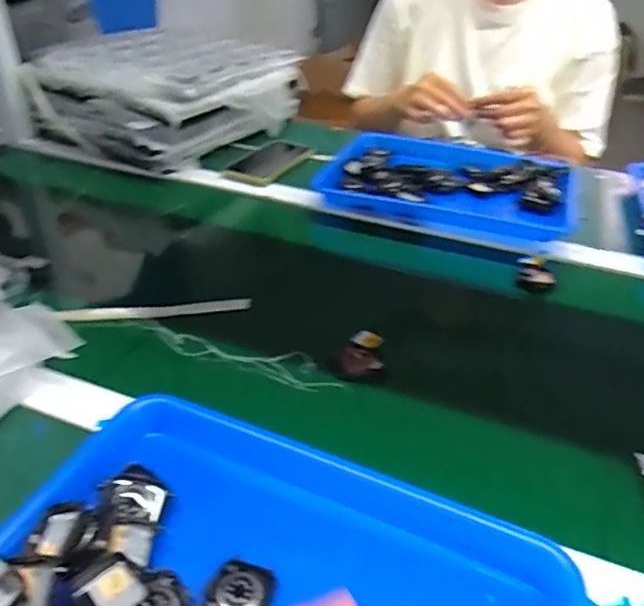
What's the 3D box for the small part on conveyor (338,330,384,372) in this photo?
[{"bbox_3d":[0.035,0.046,0.531,0.040,0.015,0.050,4,36,3],"label":"small part on conveyor"}]

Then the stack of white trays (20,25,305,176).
[{"bbox_3d":[-0.276,-0.375,1.006,0.361,0.130,0.379,24,42,28],"label":"stack of white trays"}]

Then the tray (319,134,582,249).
[{"bbox_3d":[0.175,-0.169,0.809,0.328,0.041,0.230,12,38,15],"label":"tray"}]

